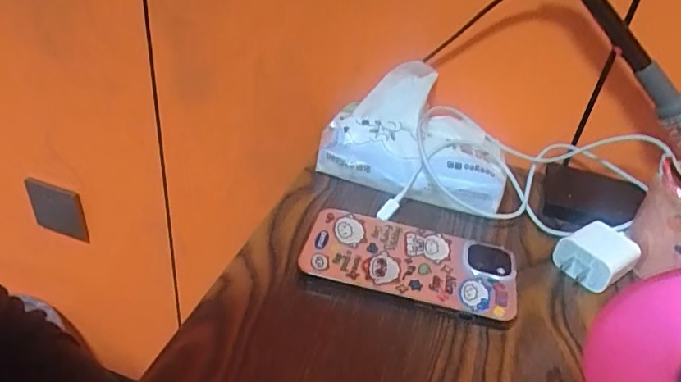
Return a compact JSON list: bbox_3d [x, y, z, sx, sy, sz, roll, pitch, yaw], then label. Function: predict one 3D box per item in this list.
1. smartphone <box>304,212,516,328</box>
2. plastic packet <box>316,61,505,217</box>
[{"bbox_3d":[0.047,0.049,0.359,0.139,0.019,0.066,13,37,8],"label":"smartphone"},{"bbox_3d":[0.063,-0.048,0.436,0.151,0.079,0.094,13,37,8],"label":"plastic packet"}]

